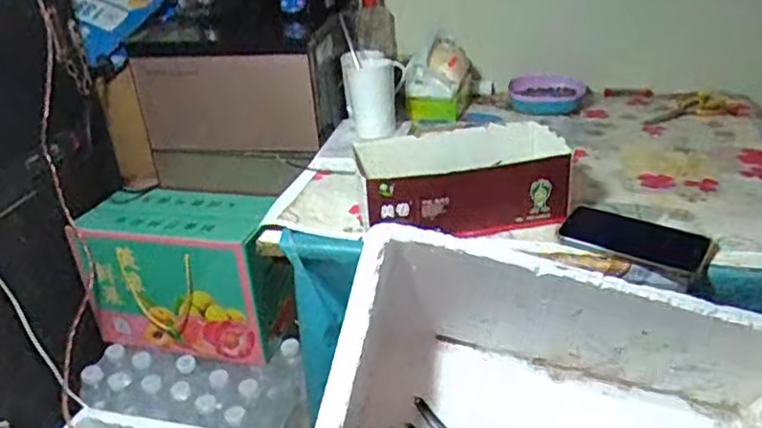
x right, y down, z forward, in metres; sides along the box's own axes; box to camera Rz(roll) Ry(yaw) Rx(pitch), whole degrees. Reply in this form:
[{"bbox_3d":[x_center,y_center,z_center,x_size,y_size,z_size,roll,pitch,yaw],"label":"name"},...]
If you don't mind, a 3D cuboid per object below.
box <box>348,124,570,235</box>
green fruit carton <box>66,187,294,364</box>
[{"bbox_3d":[0.102,-0.048,0.866,0.253,0.090,0.160,-7,28,-5],"label":"box"},{"bbox_3d":[-0.314,0.102,1.140,0.353,0.235,0.148,5,29,16],"label":"green fruit carton"}]

